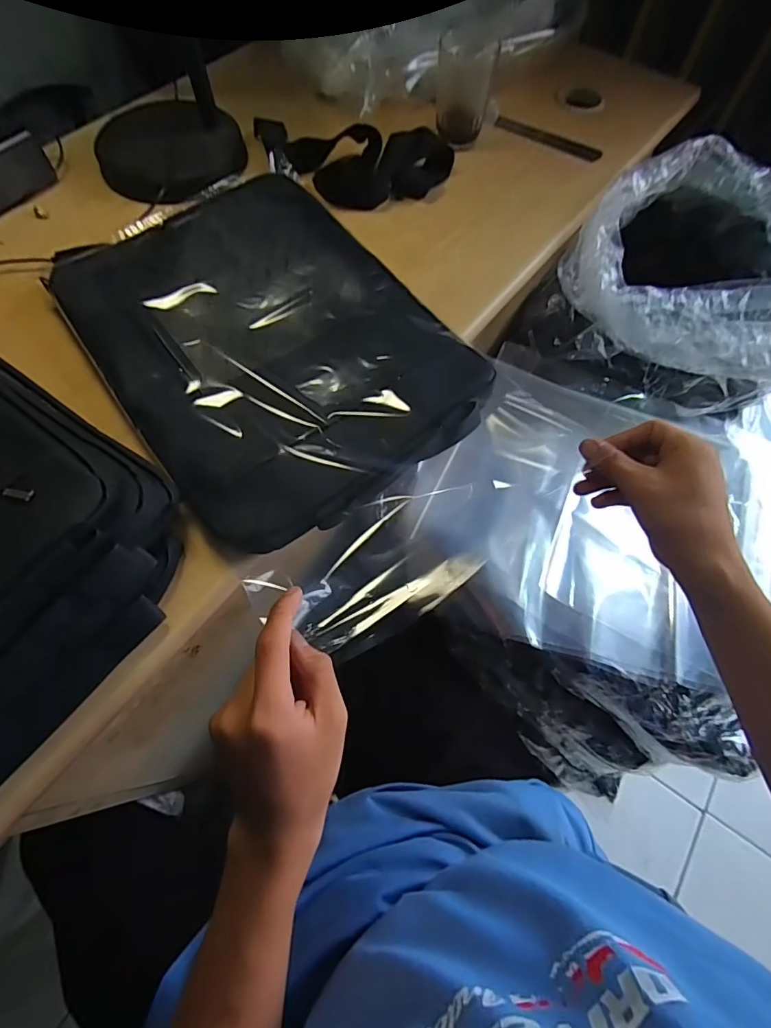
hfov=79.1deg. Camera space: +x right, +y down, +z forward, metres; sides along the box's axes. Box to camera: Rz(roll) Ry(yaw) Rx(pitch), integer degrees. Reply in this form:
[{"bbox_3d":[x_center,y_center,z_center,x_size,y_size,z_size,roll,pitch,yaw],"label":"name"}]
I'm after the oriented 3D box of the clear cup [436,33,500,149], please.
[{"bbox_3d":[0.093,-0.509,0.560,0.063,0.093,0.061,7,65,1],"label":"clear cup"}]

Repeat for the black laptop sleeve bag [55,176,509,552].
[{"bbox_3d":[-0.108,-0.160,0.425,0.268,0.034,0.362,-34,71,-16],"label":"black laptop sleeve bag"}]

